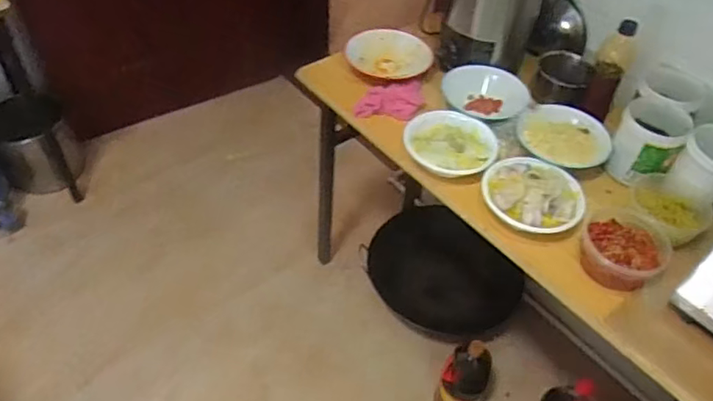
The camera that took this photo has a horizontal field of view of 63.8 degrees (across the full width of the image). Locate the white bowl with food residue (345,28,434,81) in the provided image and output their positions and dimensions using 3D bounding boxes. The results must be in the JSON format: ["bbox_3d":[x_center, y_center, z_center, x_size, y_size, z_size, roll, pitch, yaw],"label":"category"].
[{"bbox_3d":[0.072,-0.316,1.249,0.178,0.046,0.165,2,48,-2],"label":"white bowl with food residue"}]

